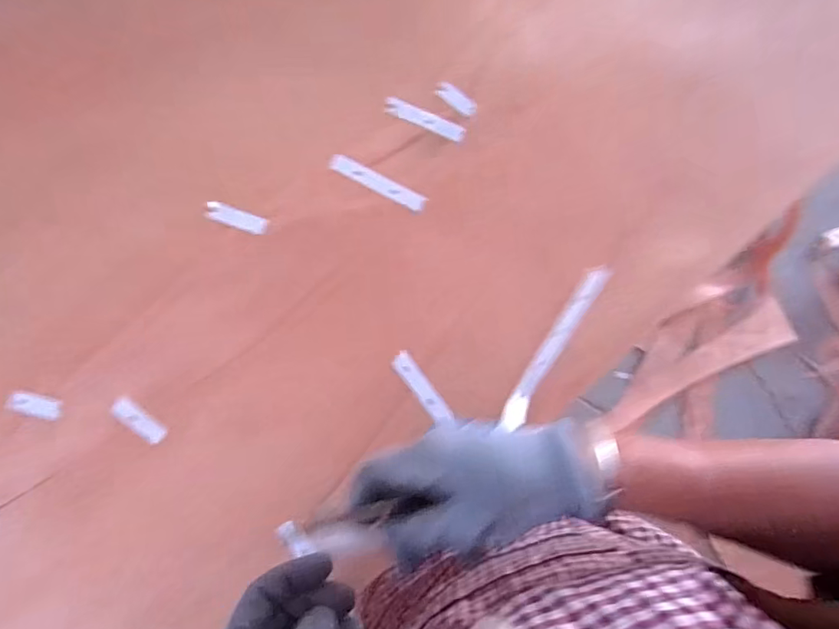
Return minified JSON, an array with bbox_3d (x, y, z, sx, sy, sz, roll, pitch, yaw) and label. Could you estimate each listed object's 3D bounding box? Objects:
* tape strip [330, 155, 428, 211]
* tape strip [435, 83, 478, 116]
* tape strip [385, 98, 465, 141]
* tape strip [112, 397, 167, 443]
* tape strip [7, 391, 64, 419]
[{"bbox_3d":[-0.034,-0.108,0.403,0.082,0.004,0.014,26,91,-8],"label":"tape strip"},{"bbox_3d":[0.032,-0.183,0.415,0.038,0.004,0.014,37,88,-1],"label":"tape strip"},{"bbox_3d":[0.005,-0.164,0.411,0.070,0.004,0.014,22,84,-1],"label":"tape strip"},{"bbox_3d":[-0.216,0.082,0.375,0.046,0.004,0.015,38,84,1],"label":"tape strip"},{"bbox_3d":[-0.292,0.069,0.370,0.036,0.007,0.015,16,84,-1],"label":"tape strip"}]

